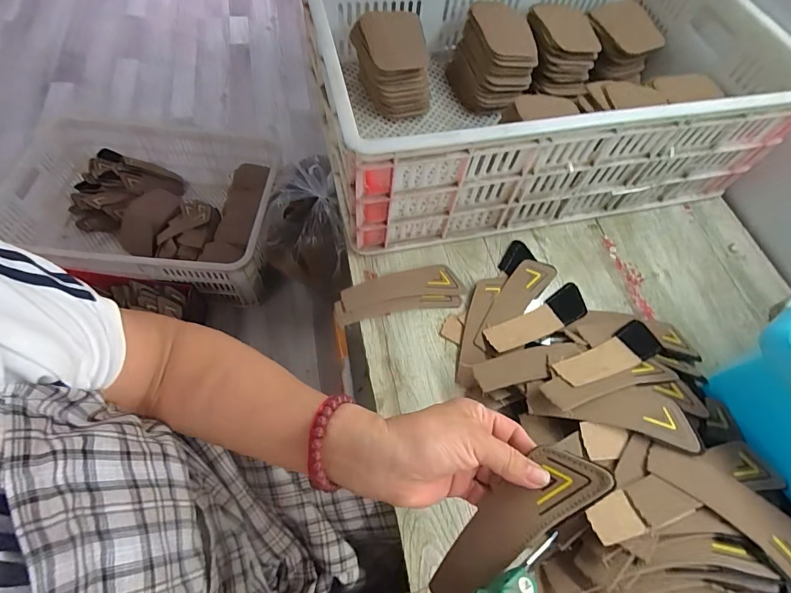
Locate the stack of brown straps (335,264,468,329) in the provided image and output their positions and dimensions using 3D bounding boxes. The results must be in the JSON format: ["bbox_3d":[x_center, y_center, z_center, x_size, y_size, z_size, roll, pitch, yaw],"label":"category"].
[{"bbox_3d":[0.004,-0.005,0.513,0.157,0.015,0.056,-8,61,-9],"label":"stack of brown straps"}]

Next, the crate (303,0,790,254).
[{"bbox_3d":[0.213,-0.326,0.610,0.631,0.192,0.430,-9,61,-10],"label":"crate"}]

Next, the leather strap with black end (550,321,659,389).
[{"bbox_3d":[0.240,0.063,0.452,0.157,0.005,0.043,-17,42,-28],"label":"leather strap with black end"}]

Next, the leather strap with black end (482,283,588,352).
[{"bbox_3d":[0.180,0.027,0.505,0.154,0.009,0.043,-26,65,-18],"label":"leather strap with black end"}]

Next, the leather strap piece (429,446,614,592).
[{"bbox_3d":[0.076,0.161,0.288,0.154,0.016,0.041,-48,69,13],"label":"leather strap piece"}]

